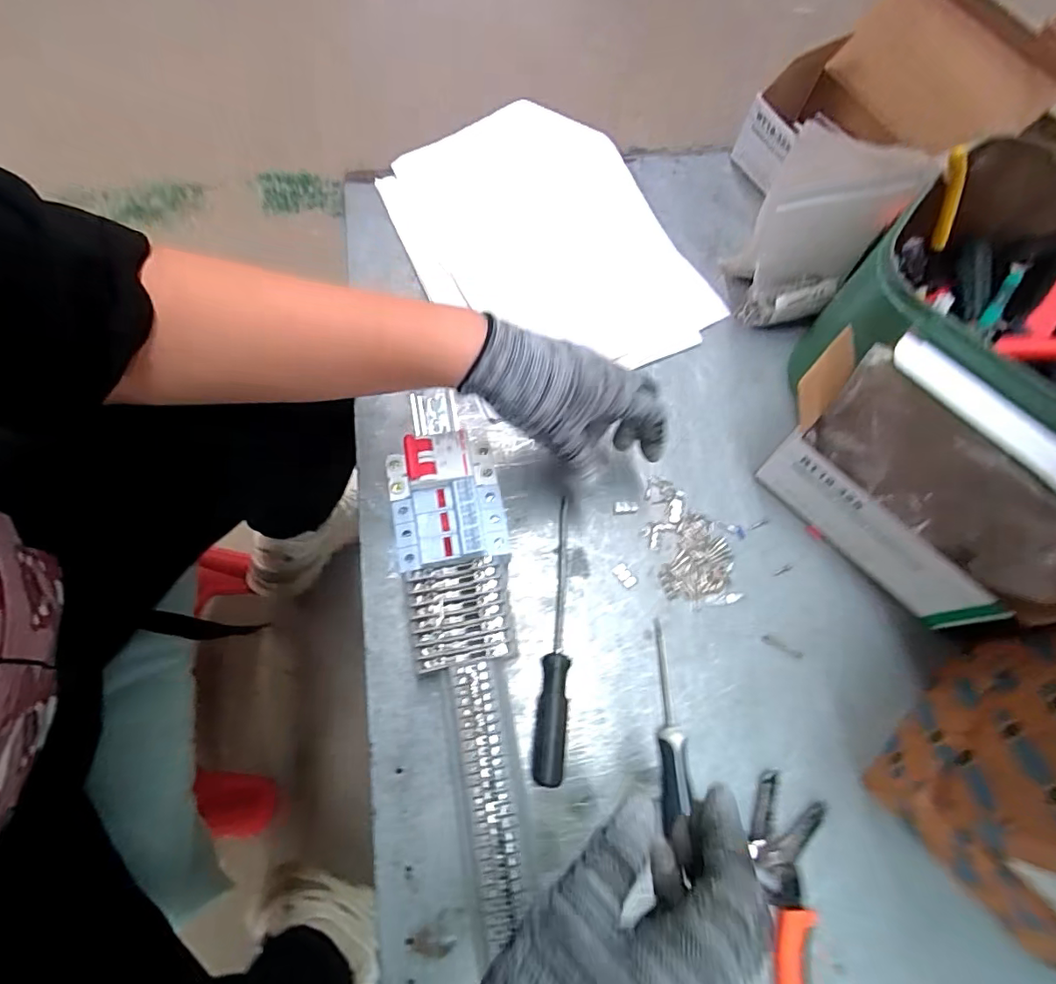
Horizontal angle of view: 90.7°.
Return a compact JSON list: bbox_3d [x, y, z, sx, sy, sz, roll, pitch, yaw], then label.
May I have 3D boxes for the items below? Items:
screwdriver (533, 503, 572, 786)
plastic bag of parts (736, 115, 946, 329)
[{"bbox_3d":[0.022,0.099,0.378,0.021,0.021,0.197,5,69,0],"label":"screwdriver"},{"bbox_3d":[0.231,-0.205,0.433,0.095,0.152,0.065,33,72,10],"label":"plastic bag of parts"}]

